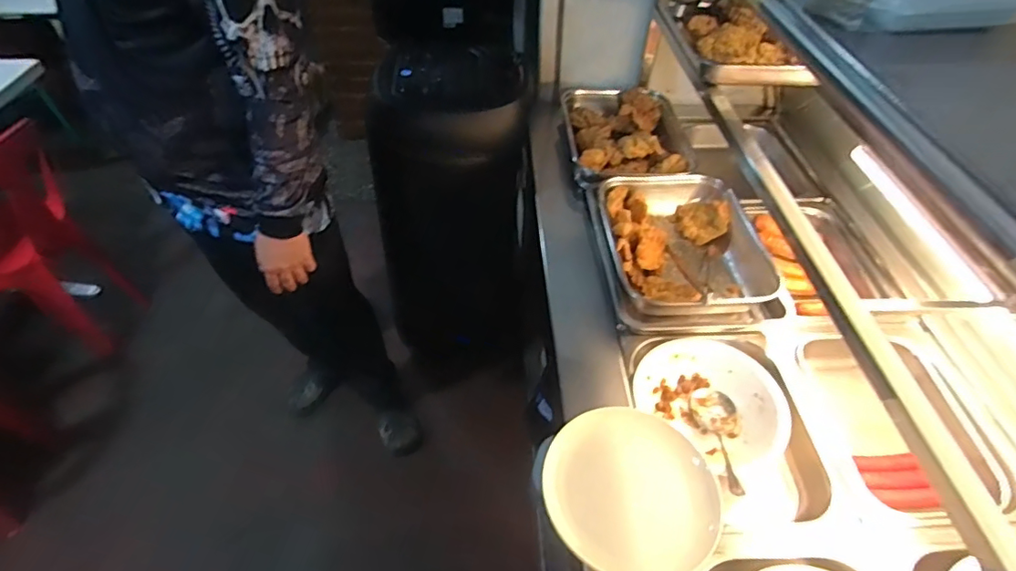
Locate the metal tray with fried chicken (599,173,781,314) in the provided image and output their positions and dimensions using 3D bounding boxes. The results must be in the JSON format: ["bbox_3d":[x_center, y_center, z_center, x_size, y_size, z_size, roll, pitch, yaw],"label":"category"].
[{"bbox_3d":[0.318,-0.087,1.003,0.270,0.080,0.375,-1,47,-2],"label":"metal tray with fried chicken"}]

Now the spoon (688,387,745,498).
[{"bbox_3d":[0.314,0.231,0.774,0.069,0.034,0.233,9,22,7],"label":"spoon"}]

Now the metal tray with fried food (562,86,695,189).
[{"bbox_3d":[0.278,-0.352,1.225,0.284,0.076,0.348,1,47,0],"label":"metal tray with fried food"}]

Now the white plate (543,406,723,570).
[{"bbox_3d":[0.156,0.260,0.685,0.206,0.047,0.211,1,47,-1],"label":"white plate"}]

